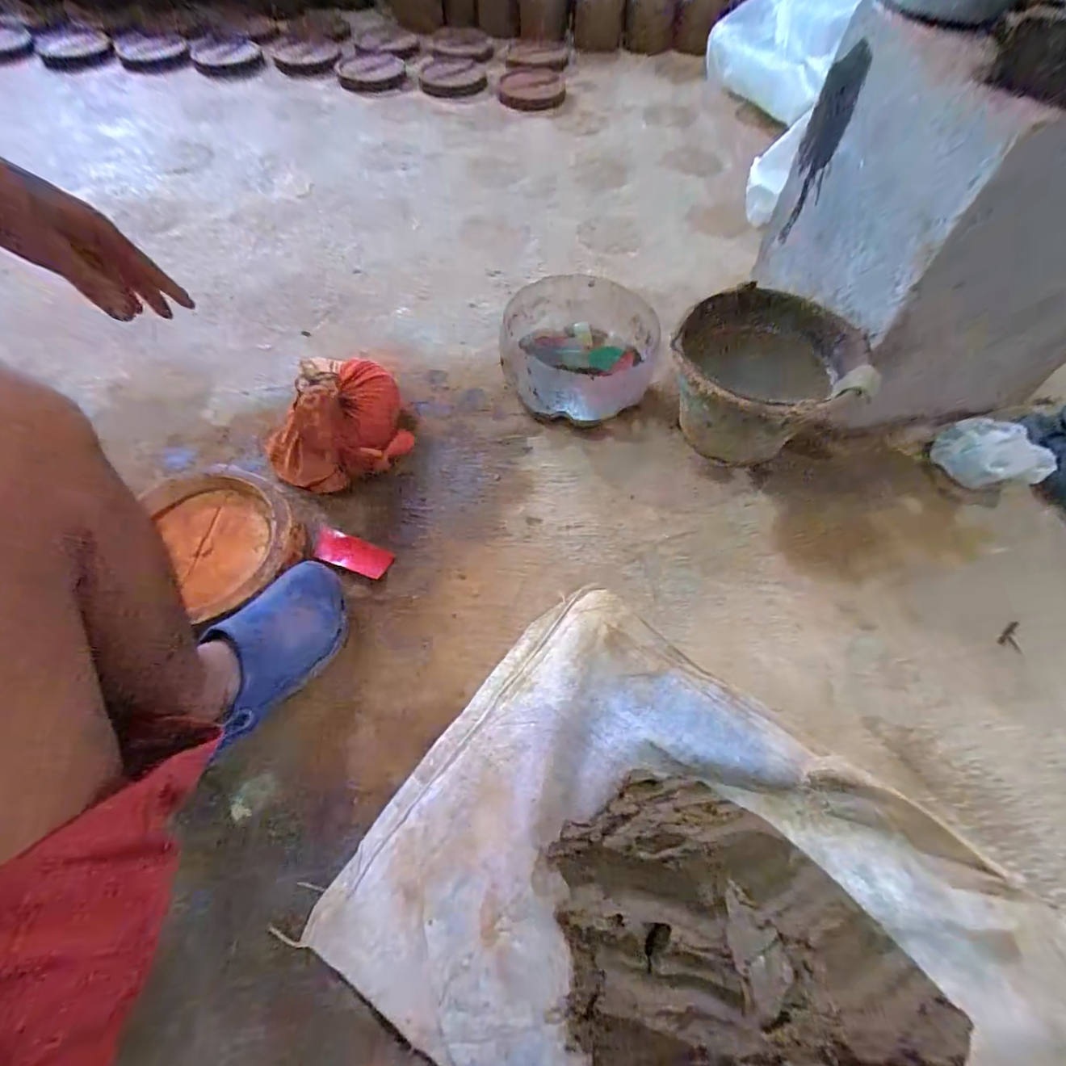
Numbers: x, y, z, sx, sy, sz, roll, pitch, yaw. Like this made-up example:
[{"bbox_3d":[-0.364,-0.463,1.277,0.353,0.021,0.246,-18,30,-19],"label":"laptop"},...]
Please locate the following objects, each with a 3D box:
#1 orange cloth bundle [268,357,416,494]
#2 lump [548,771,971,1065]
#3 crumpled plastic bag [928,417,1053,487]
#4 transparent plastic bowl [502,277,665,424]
[{"bbox_3d":[-0.303,-0.173,0.761,0.204,0.094,0.198,0,59,0],"label":"orange cloth bundle"},{"bbox_3d":[0.163,0.359,0.423,0.254,0.118,0.282,-7,60,-5],"label":"lump"},{"bbox_3d":[0.668,-0.114,0.738,0.097,0.066,0.132,-33,65,-18],"label":"crumpled plastic bag"},{"bbox_3d":[0.079,-0.292,0.821,0.234,0.118,0.228,0,59,0],"label":"transparent plastic bowl"}]

